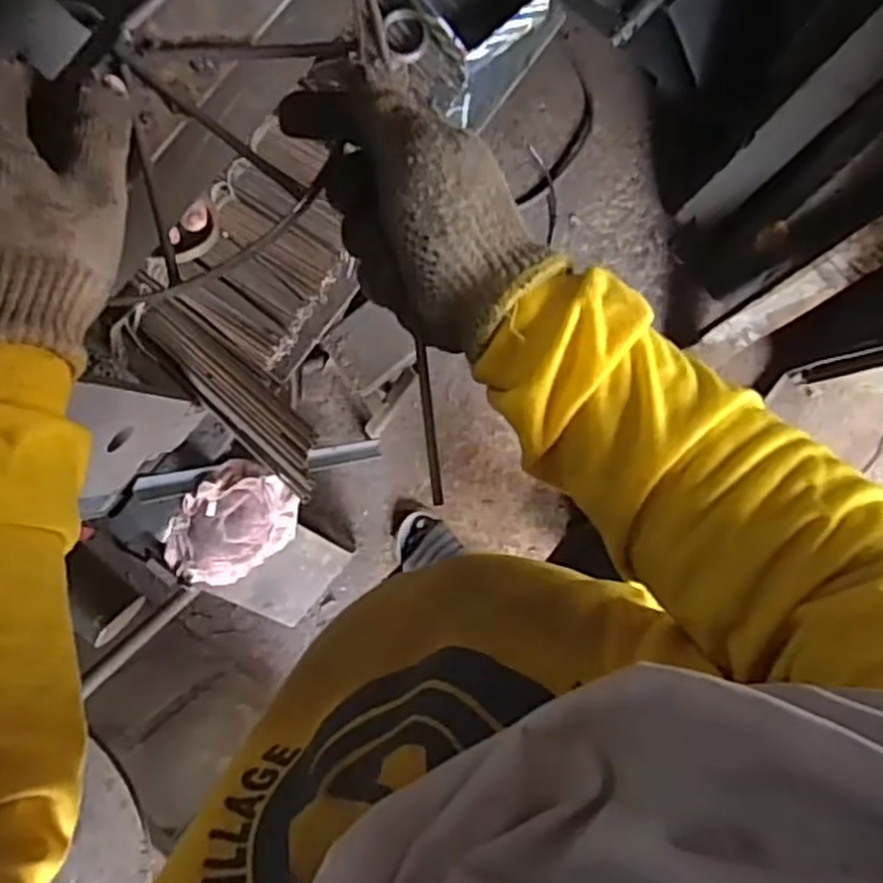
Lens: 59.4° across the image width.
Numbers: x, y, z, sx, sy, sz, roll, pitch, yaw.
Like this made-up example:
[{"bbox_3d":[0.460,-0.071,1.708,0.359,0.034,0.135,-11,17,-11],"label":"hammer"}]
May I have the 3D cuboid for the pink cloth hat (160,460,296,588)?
[{"bbox_3d":[-0.301,0.123,1.117,0.190,0.033,0.163,-35,120,-4],"label":"pink cloth hat"}]

